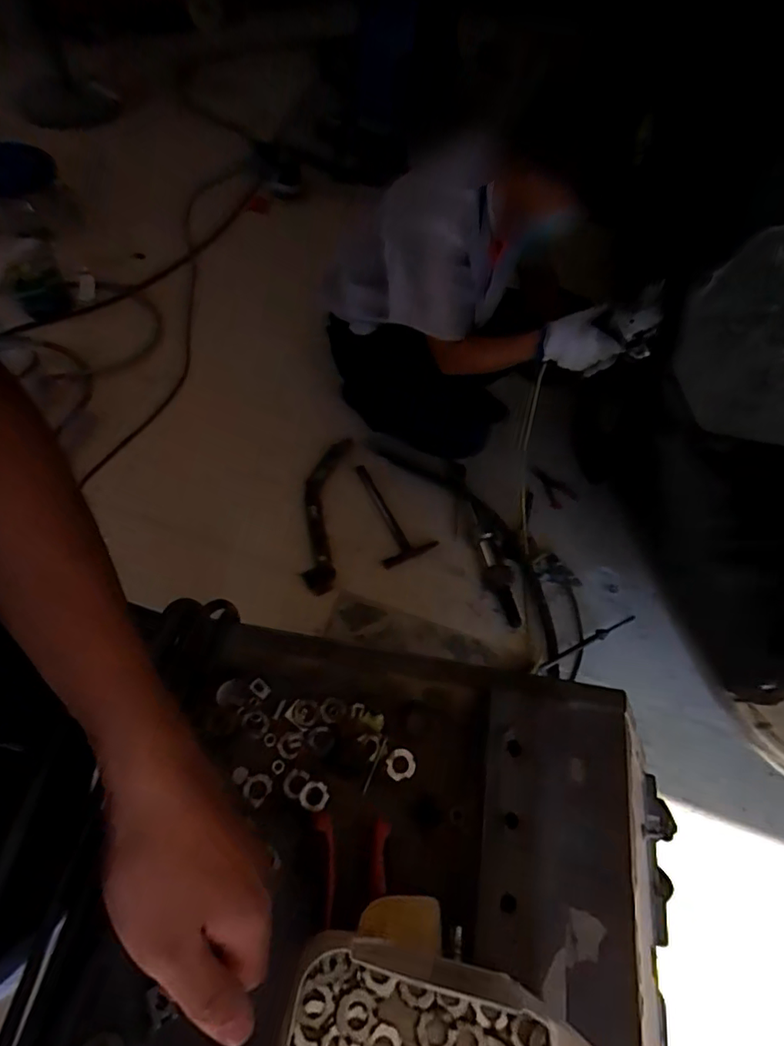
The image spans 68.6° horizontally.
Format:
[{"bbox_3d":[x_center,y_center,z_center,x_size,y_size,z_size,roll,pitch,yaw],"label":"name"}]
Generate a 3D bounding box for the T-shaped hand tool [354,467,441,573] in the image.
[{"bbox_3d":[-0.018,-0.034,1.567,0.146,0.024,0.304,-23,68,-14],"label":"T-shaped hand tool"}]

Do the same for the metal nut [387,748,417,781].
[{"bbox_3d":[0.007,0.188,0.445,0.021,0.004,0.023,2,60,-4],"label":"metal nut"}]

